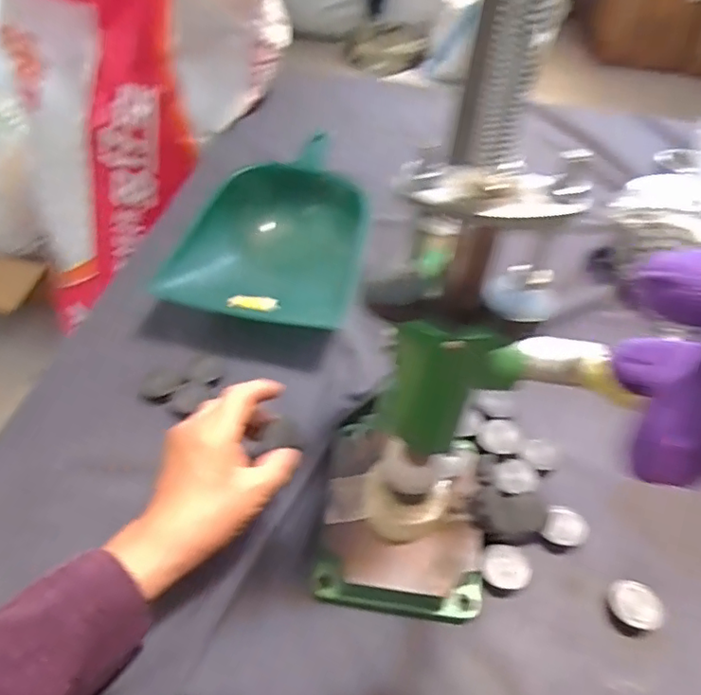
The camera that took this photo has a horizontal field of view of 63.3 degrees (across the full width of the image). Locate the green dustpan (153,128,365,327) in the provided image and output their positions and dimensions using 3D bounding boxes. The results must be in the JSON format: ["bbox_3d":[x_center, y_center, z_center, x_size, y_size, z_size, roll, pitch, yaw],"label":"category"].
[{"bbox_3d":[-0.074,-0.115,0.608,0.179,0.072,0.247,11,46,5],"label":"green dustpan"}]

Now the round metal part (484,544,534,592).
[{"bbox_3d":[0.115,0.161,0.415,0.034,0.004,0.034,3,46,-3],"label":"round metal part"}]

